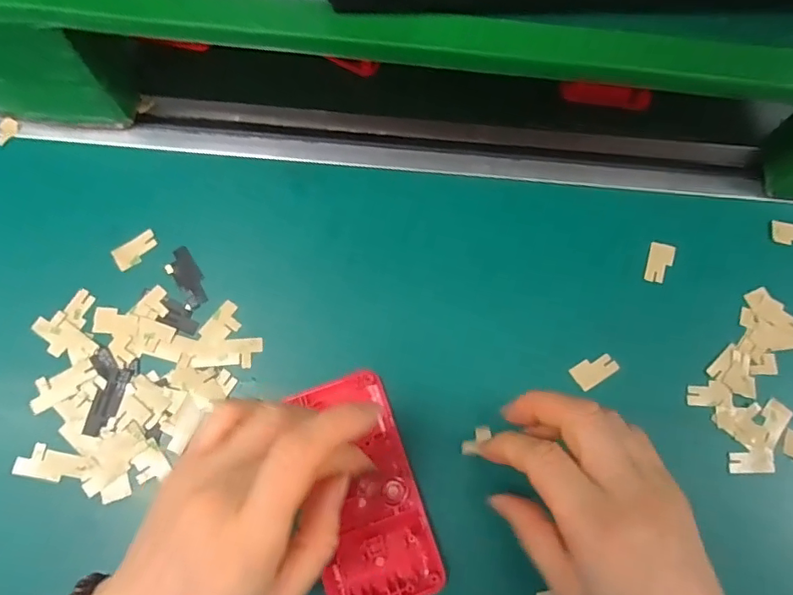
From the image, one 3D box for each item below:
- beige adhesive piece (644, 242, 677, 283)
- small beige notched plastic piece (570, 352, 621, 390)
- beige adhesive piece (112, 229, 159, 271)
[{"bbox_3d":[0.172,-0.023,0.341,0.016,0.004,0.027,17,78,10],"label":"beige adhesive piece"},{"bbox_3d":[0.121,0.044,0.321,0.027,0.005,0.016,-31,78,-10],"label":"small beige notched plastic piece"},{"bbox_3d":[-0.162,-0.029,0.328,0.027,0.005,0.015,-31,86,-7],"label":"beige adhesive piece"}]

